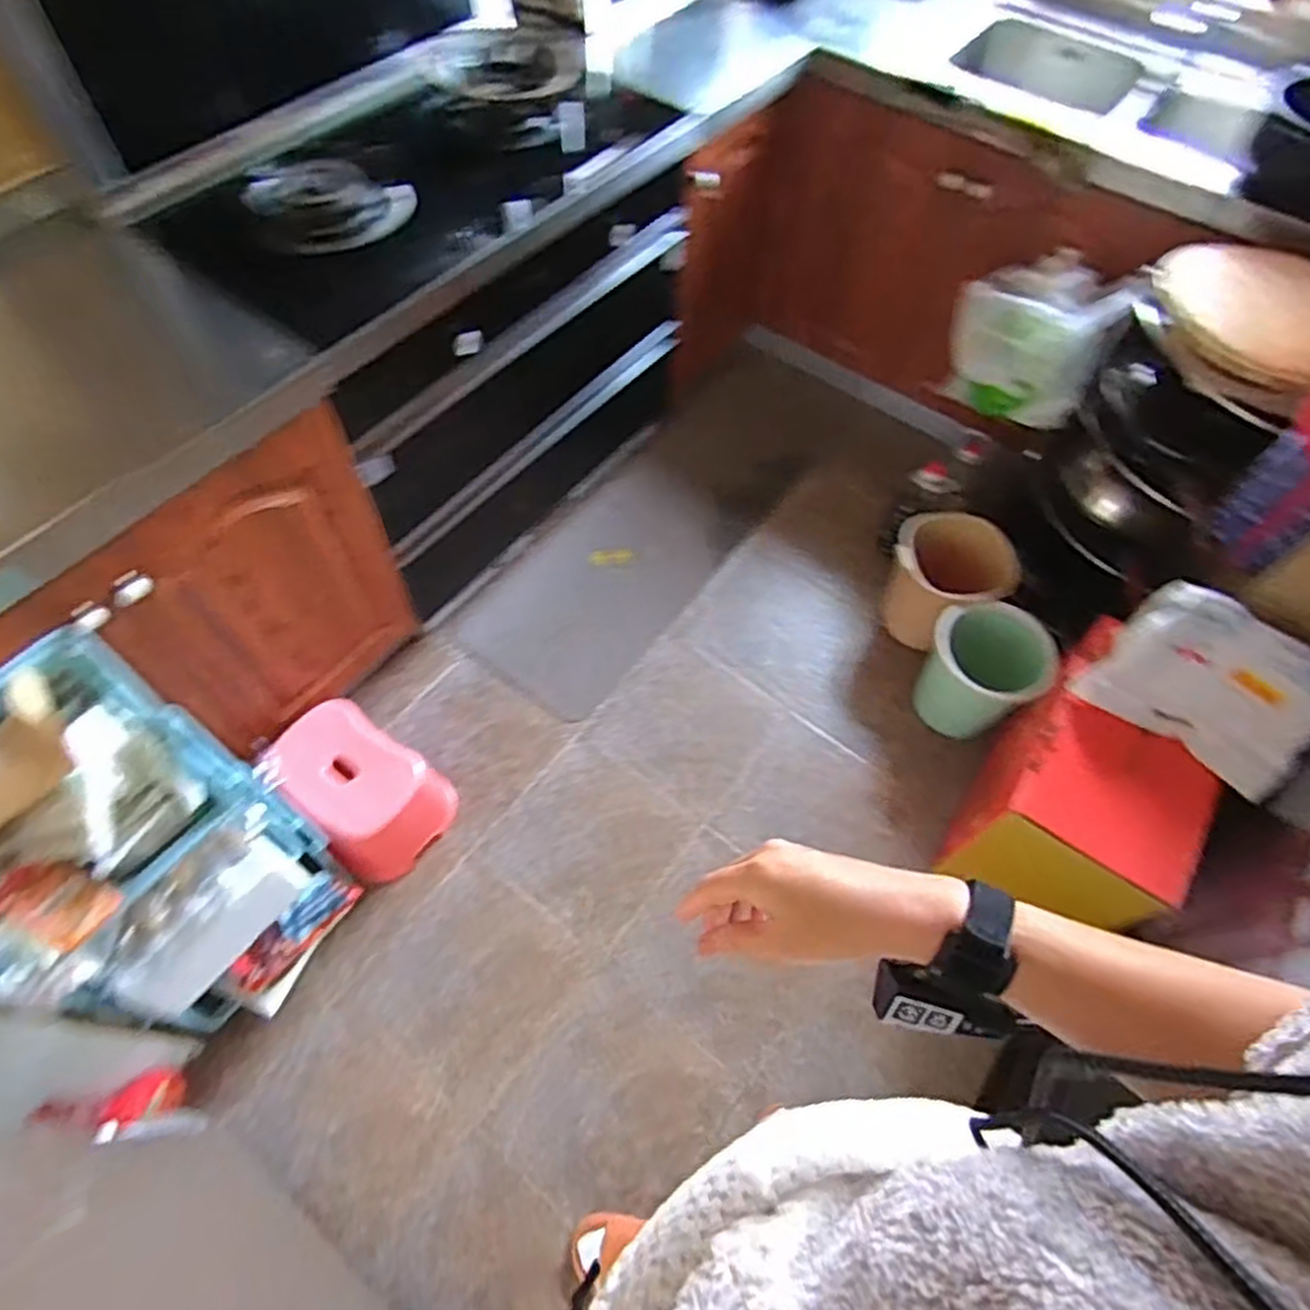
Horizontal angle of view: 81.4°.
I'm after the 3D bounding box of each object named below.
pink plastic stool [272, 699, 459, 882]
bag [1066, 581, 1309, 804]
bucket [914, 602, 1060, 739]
[{"bbox_3d":[-0.552,0.257,1.479,0.233,0.204,0.299,-40,70,-23],"label":"pink plastic stool"},{"bbox_3d":[0.888,0.055,1.206,0.308,0.221,0.156,40,65,18],"label":"bag"},{"bbox_3d":[0.678,0.028,1.608,0.222,0.257,0.202,2,60,-3],"label":"bucket"}]

